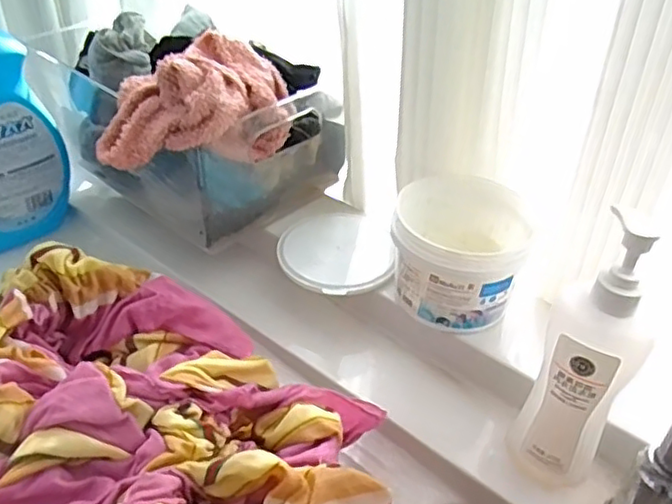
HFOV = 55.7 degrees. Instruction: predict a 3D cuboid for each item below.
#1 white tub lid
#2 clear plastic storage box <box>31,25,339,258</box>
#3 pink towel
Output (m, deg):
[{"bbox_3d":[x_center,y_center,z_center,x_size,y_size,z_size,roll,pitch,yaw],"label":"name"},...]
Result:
[{"bbox_3d":[0.003,-0.003,0.659,0.117,0.019,0.138,6,41,6],"label":"white tub lid"},{"bbox_3d":[-0.166,-0.152,0.725,0.301,0.145,0.213,32,49,31],"label":"clear plastic storage box"},{"bbox_3d":[-0.129,-0.141,0.597,0.159,0.098,0.157,1,40,0],"label":"pink towel"}]

